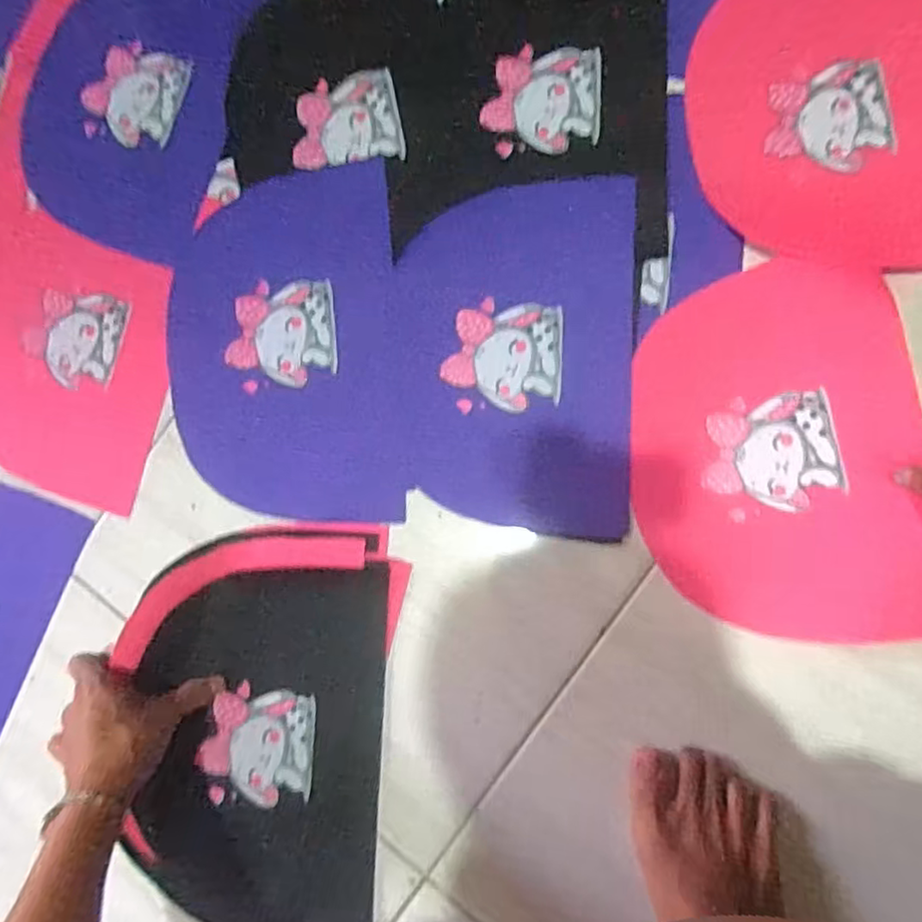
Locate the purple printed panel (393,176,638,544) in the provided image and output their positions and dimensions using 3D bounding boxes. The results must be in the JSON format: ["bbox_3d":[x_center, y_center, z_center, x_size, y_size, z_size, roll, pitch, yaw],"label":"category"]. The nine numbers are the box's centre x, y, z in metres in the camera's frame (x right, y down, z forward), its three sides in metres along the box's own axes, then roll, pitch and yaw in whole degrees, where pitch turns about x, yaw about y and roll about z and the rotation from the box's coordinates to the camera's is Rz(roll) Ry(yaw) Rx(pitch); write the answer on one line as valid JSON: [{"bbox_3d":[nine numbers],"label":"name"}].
[{"bbox_3d":[0.043,-0.088,0.534,0.190,0.004,0.286,1,85,7],"label":"purple printed panel"}]

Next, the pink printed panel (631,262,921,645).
[{"bbox_3d":[0.231,-0.007,0.479,0.190,0.065,0.274,-8,84,7],"label":"pink printed panel"}]

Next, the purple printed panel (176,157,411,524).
[{"bbox_3d":[-0.151,-0.099,0.559,0.197,0.005,0.301,-5,84,7],"label":"purple printed panel"}]

